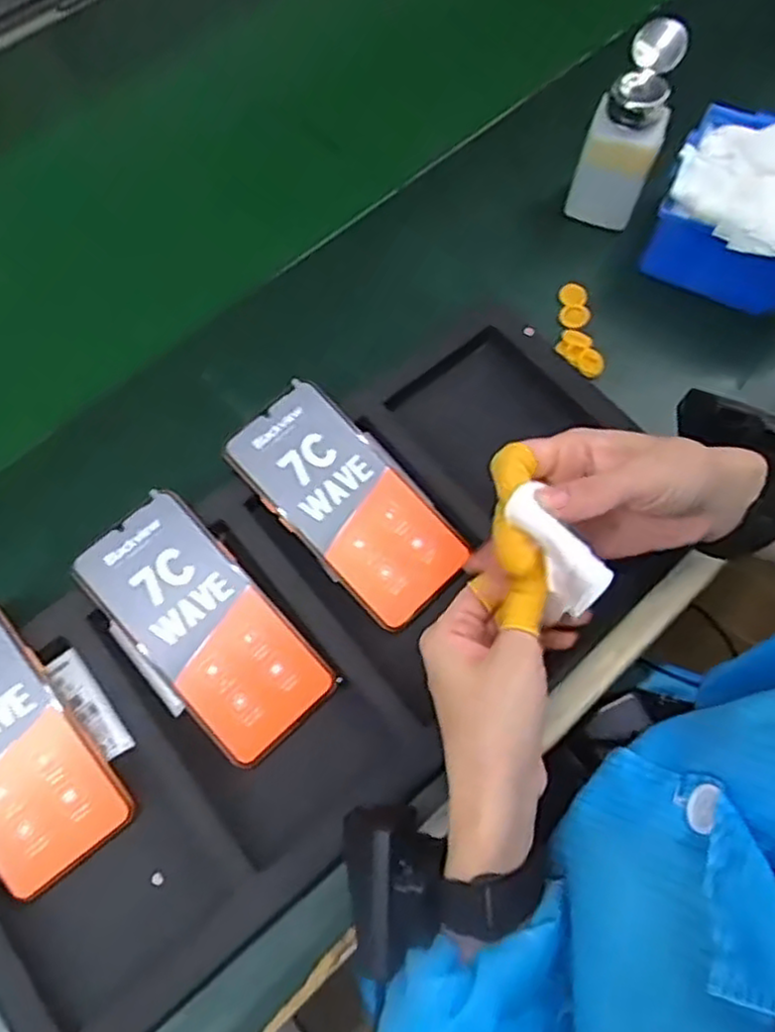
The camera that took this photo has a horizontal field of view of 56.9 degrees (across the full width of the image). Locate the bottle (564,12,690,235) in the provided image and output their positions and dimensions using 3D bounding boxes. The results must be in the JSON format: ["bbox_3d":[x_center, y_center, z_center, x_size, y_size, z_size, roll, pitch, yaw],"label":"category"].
[{"bbox_3d":[0.178,-0.284,0.536,0.056,0.134,0.055,22,68,10],"label":"bottle"}]

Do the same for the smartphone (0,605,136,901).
[{"bbox_3d":[-0.219,0.128,0.407,0.075,0.008,0.162,-36,84,-14],"label":"smartphone"}]

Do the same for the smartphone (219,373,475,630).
[{"bbox_3d":[-0.025,-0.009,0.459,0.158,0.008,0.077,45,77,5],"label":"smartphone"}]

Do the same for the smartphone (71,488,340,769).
[{"bbox_3d":[-0.109,0.065,0.433,0.076,0.005,0.162,-41,84,-16],"label":"smartphone"}]

